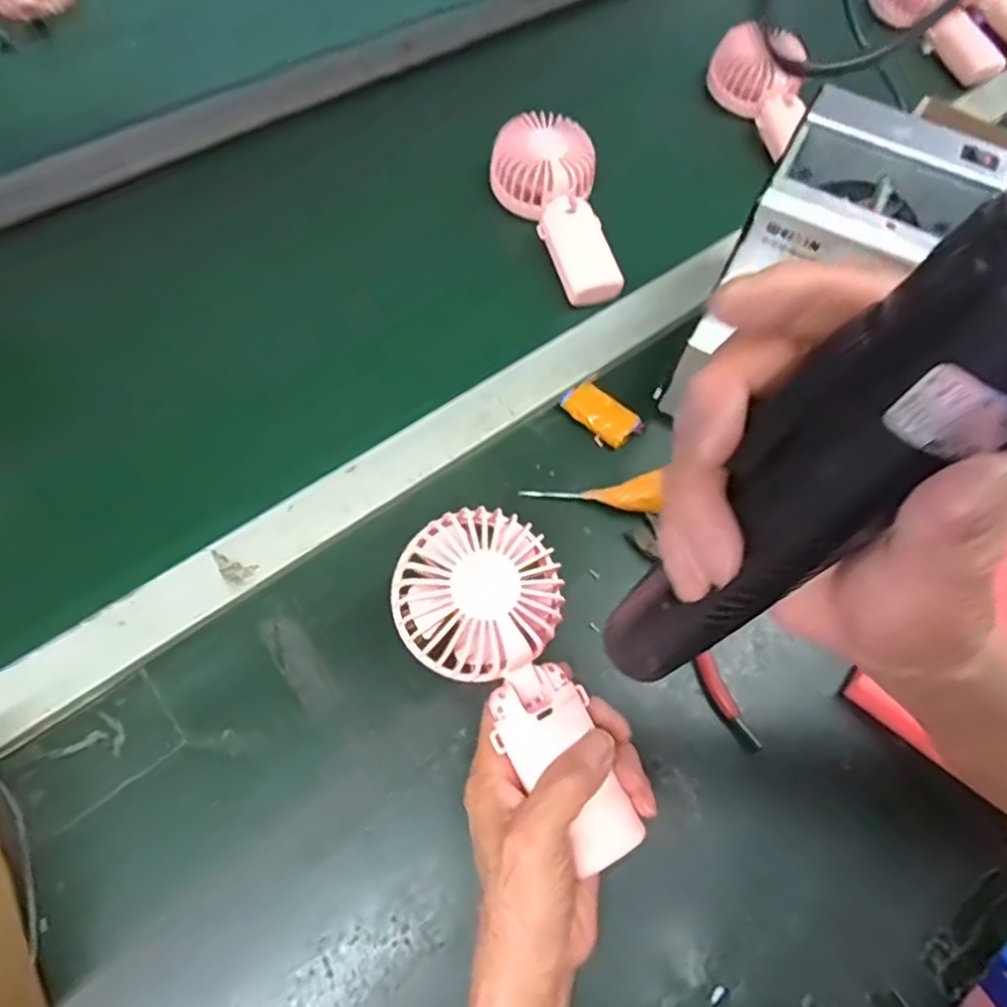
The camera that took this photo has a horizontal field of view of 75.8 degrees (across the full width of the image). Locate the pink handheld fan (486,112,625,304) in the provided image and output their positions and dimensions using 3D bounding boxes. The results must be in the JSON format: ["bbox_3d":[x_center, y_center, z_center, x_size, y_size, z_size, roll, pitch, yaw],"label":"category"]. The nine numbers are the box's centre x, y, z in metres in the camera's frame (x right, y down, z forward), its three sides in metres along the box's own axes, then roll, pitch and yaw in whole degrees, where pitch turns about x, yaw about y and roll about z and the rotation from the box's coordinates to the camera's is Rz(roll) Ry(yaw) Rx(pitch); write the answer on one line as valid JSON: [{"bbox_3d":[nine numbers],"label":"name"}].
[{"bbox_3d":[0.054,-0.244,0.545,0.083,0.042,0.171,-20,79,-13],"label":"pink handheld fan"}]

